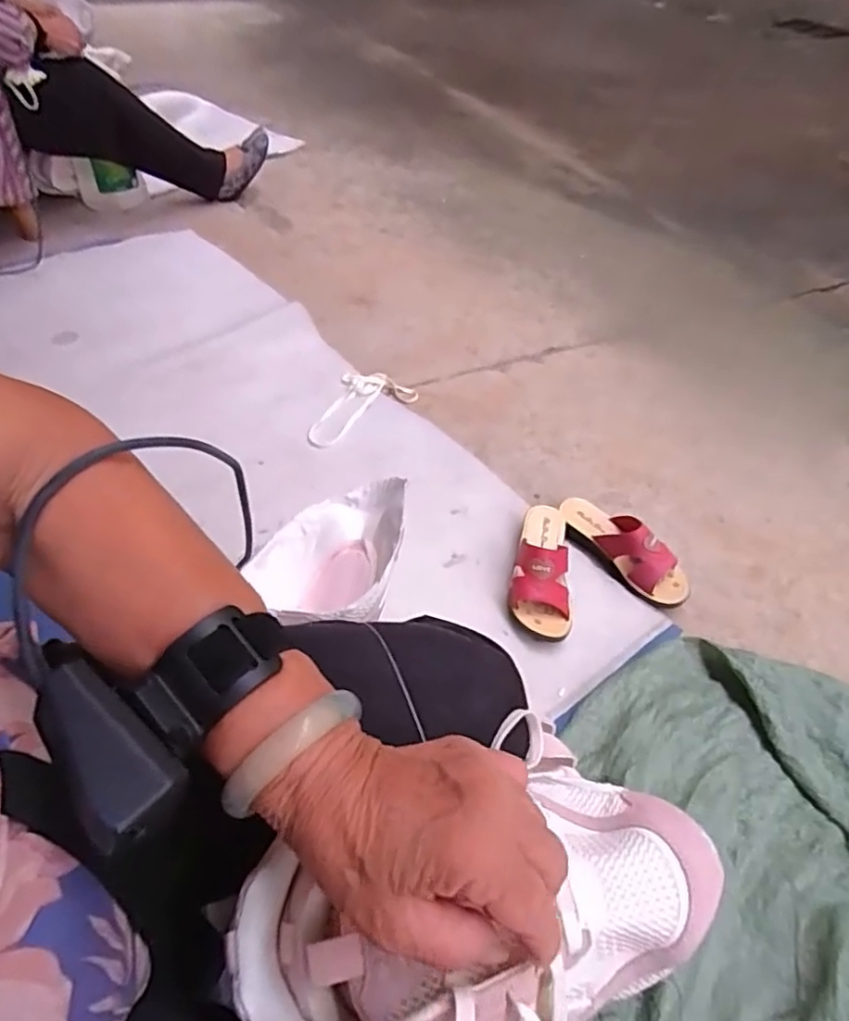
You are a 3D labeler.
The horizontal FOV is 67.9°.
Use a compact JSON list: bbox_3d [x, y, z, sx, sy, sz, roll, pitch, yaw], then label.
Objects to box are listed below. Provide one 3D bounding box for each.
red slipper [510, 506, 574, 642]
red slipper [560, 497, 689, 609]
[{"bbox_3d":[0.171,0.076,0.929,0.088,0.077,0.226,7,47,2],"label":"red slipper"},{"bbox_3d":[0.307,0.051,0.969,0.077,0.068,0.227,-29,55,-28],"label":"red slipper"}]

